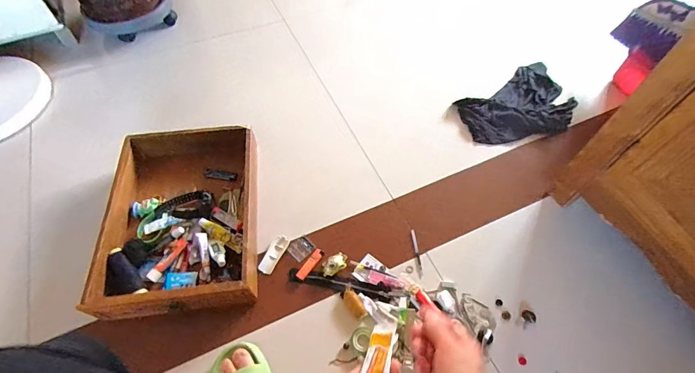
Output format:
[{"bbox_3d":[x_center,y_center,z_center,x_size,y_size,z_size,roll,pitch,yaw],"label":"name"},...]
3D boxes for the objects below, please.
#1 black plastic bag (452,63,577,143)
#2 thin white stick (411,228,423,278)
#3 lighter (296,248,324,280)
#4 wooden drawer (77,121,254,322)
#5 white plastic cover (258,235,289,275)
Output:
[{"bbox_3d":[0.493,-0.225,1.011,0.370,0.040,0.234,-27,62,-16],"label":"black plastic bag"},{"bbox_3d":[0.154,0.147,0.789,0.011,0.004,0.111,-4,58,-2],"label":"thin white stick"},{"bbox_3d":[-0.079,0.167,0.767,0.022,0.011,0.079,28,50,16],"label":"lighter"},{"bbox_3d":[-0.353,0.061,0.794,0.301,0.093,0.425,-5,58,-3],"label":"wooden drawer"},{"bbox_3d":[-0.160,0.148,0.785,0.037,0.007,0.089,18,60,11],"label":"white plastic cover"}]

